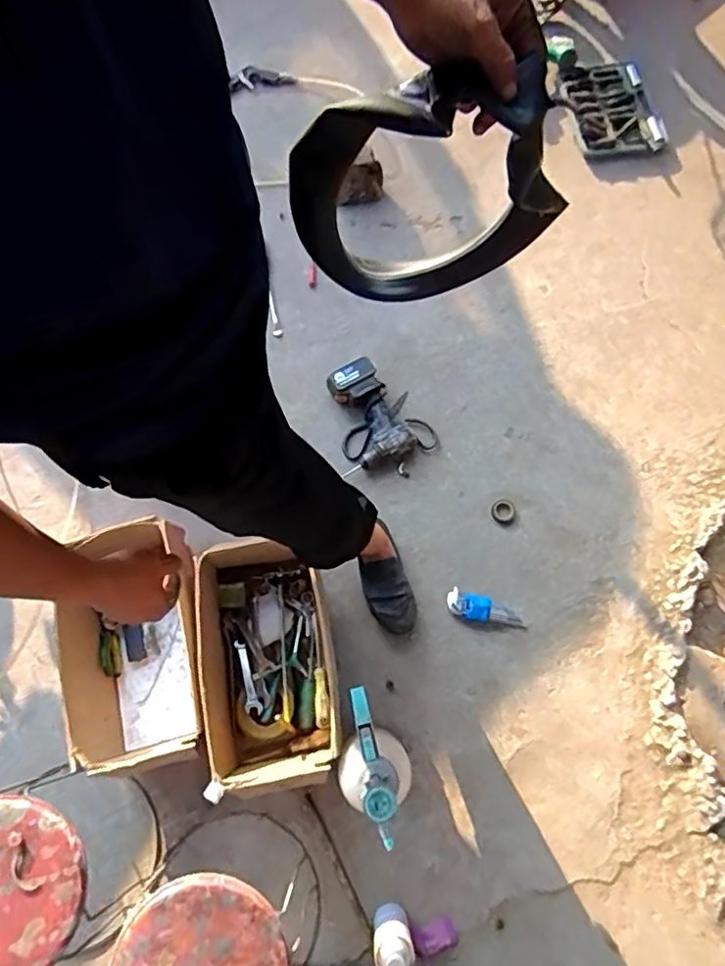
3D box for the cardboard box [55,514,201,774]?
[{"bbox_3d":[-0.429,0.323,1.137,0.233,0.196,0.383,-8,72,-3],"label":"cardboard box"}]

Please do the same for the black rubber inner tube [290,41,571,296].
[{"bbox_3d":[0.059,-0.294,0.613,0.281,0.309,0.077,11,72,3],"label":"black rubber inner tube"}]

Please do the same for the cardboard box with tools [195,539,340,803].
[{"bbox_3d":[-0.188,0.340,1.153,0.257,0.171,0.455,-8,72,-3],"label":"cardboard box with tools"}]

